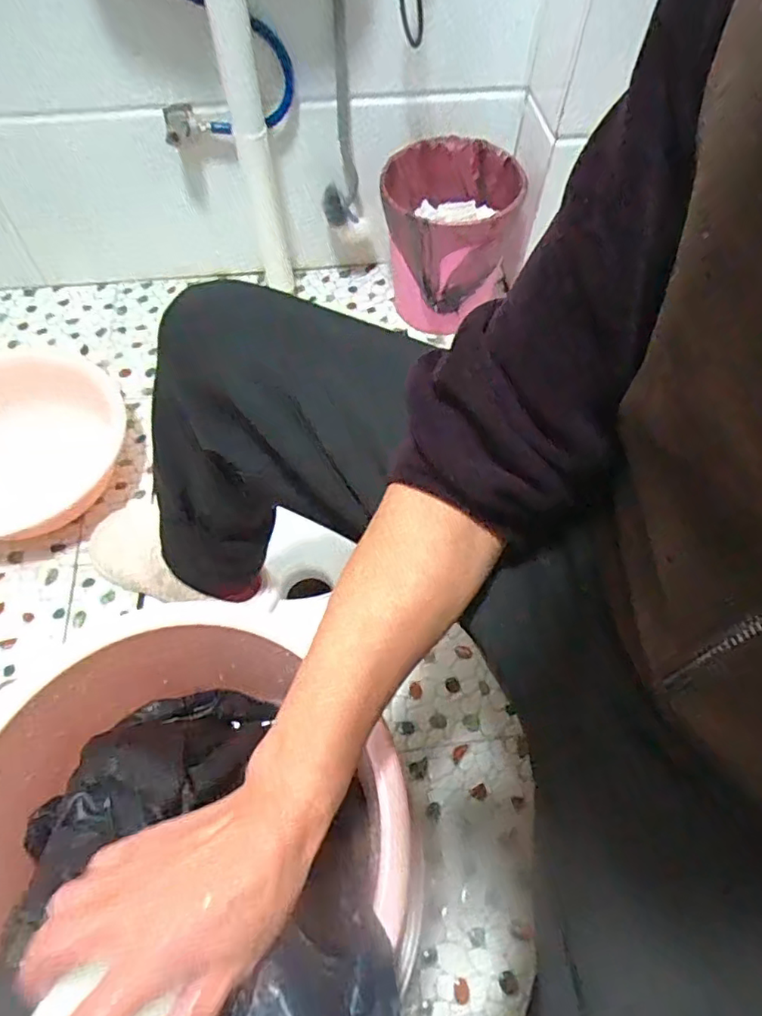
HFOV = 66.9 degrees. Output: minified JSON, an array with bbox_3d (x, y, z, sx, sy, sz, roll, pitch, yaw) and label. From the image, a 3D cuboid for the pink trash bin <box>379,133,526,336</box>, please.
[{"bbox_3d":[0.111,-0.442,0.975,0.224,0.227,0.222,6,59,2],"label":"pink trash bin"}]

